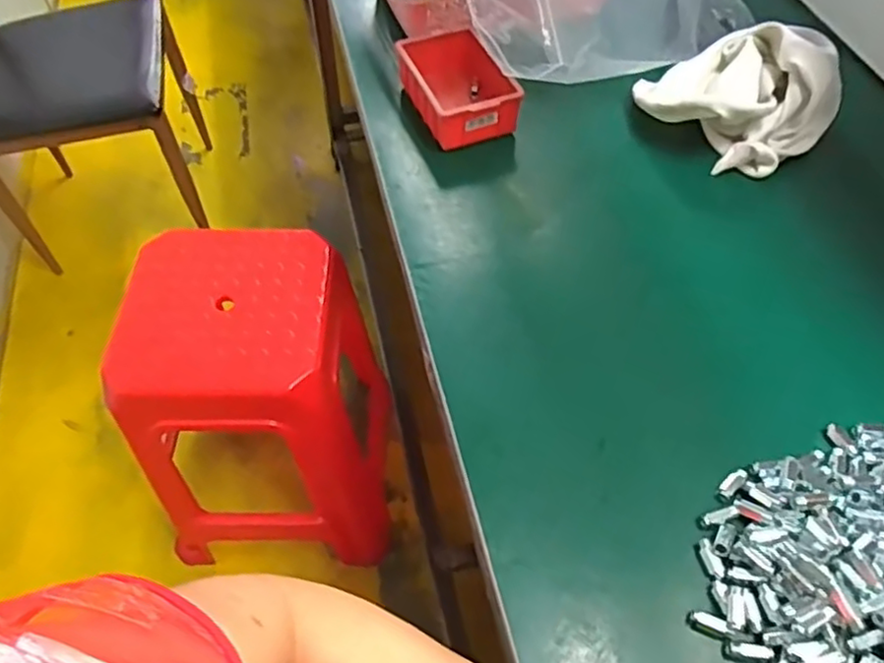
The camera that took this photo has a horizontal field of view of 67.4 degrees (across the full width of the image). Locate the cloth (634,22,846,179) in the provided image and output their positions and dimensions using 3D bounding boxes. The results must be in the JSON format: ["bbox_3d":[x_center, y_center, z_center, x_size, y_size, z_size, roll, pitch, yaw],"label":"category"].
[{"bbox_3d":[0.316,-0.264,0.712,0.198,0.088,0.159,33,61,20],"label":"cloth"}]

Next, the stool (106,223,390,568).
[{"bbox_3d":[-0.281,0.128,1.120,0.347,0.499,0.369,-6,55,-4],"label":"stool"}]

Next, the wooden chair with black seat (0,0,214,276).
[{"bbox_3d":[-0.901,-0.609,1.542,0.576,0.781,0.567,-11,56,-8],"label":"wooden chair with black seat"}]

